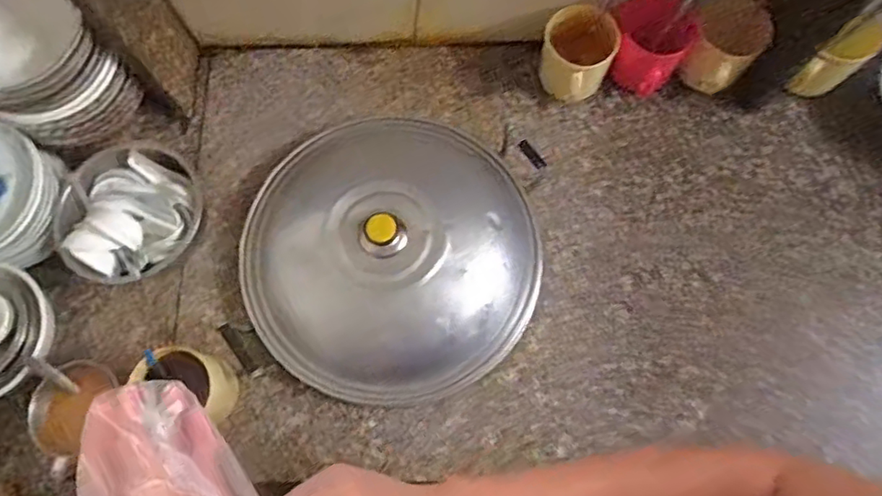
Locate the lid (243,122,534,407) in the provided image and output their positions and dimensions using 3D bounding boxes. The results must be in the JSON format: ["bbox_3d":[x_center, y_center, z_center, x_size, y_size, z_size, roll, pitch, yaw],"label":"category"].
[{"bbox_3d":[-0.066,0.004,0.720,0.375,0.110,0.364,0,74,1],"label":"lid"}]

